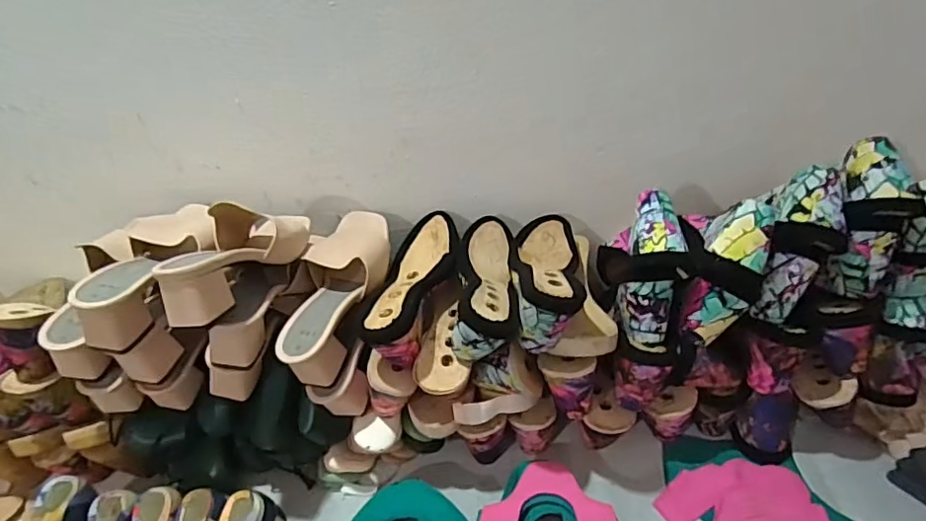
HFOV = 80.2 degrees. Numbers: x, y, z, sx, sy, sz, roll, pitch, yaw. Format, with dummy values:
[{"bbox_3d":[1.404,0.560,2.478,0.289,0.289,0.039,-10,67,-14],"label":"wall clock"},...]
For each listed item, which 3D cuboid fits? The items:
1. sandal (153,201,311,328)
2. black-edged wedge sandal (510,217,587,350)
[{"bbox_3d":[-0.242,-0.015,0.603,0.089,0.078,0.215,-1,22,9],"label":"sandal"},{"bbox_3d":[0.094,0.018,0.629,0.075,0.078,0.237,-2,24,8],"label":"black-edged wedge sandal"}]

